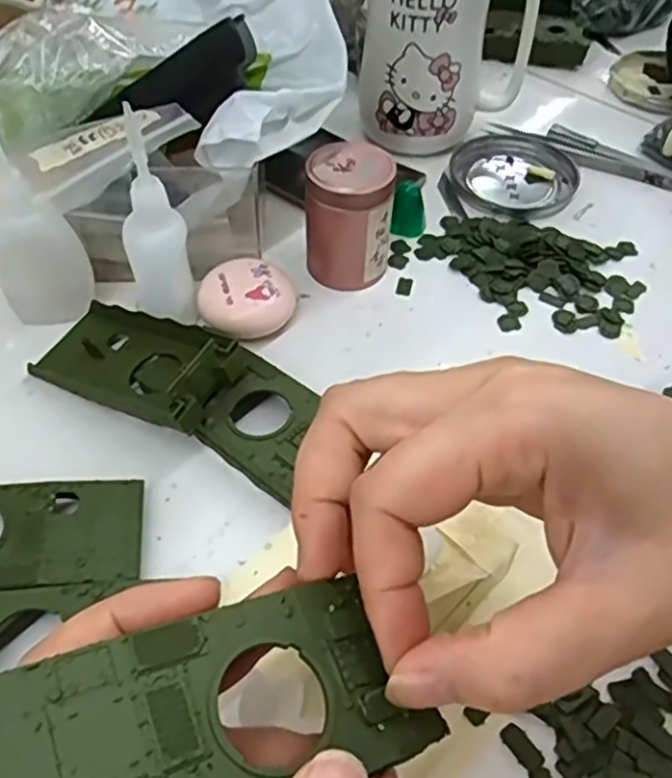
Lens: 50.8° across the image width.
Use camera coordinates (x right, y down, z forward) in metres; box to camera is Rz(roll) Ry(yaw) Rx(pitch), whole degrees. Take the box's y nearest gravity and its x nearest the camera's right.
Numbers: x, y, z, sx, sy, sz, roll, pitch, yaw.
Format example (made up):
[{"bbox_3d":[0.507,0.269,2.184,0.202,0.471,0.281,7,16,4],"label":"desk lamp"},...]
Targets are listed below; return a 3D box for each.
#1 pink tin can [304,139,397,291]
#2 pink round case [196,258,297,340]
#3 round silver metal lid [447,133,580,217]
[{"bbox_3d":[0.006,-0.089,0.372,0.044,0.066,0.038,1,51,-1],"label":"pink tin can"},{"bbox_3d":[-0.045,-0.044,0.362,0.048,0.024,0.044,1,51,-1],"label":"pink round case"},{"bbox_3d":[0.111,-0.135,0.454,0.077,0.014,0.076,1,51,-1],"label":"round silver metal lid"}]

